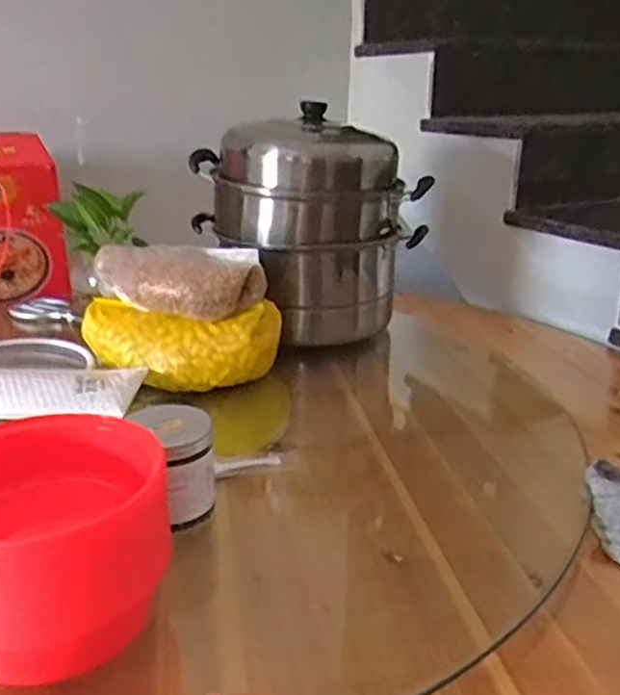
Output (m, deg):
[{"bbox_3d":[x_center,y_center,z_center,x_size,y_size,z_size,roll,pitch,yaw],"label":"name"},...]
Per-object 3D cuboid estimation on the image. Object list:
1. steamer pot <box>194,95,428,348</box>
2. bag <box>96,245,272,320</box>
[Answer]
[{"bbox_3d":[-0.010,-0.190,1.124,0.269,0.317,0.292,-12,24,-30],"label":"steamer pot"},{"bbox_3d":[-0.189,-0.094,0.916,0.264,0.072,0.102,10,23,25],"label":"bag"}]

